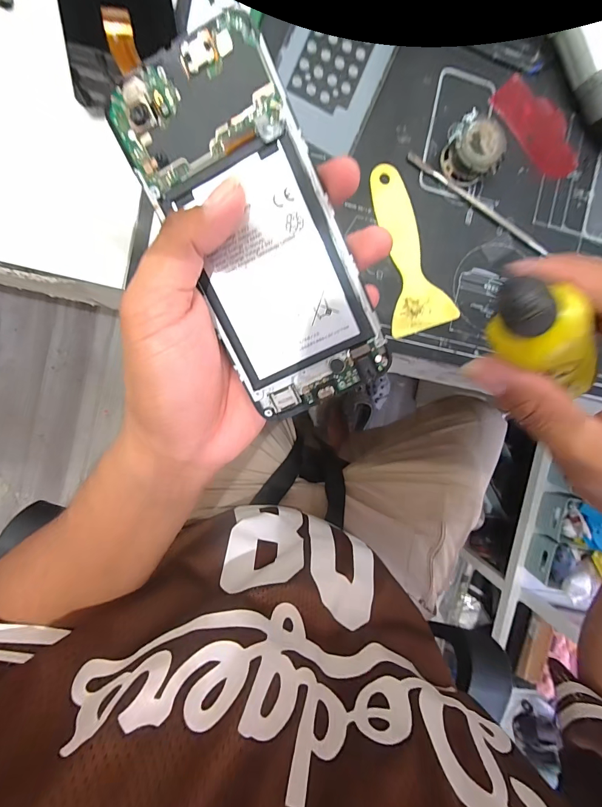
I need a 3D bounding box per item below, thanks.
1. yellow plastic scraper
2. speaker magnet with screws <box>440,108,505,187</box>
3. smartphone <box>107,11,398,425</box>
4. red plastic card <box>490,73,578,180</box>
[{"bbox_3d":[0.078,-0.116,0.268,0.047,0.008,0.122,-18,96,-6],"label":"yellow plastic scraper"},{"bbox_3d":[0.124,-0.183,0.256,0.042,0.023,0.035,34,89,-8],"label":"speaker magnet with screws"},{"bbox_3d":[-0.020,-0.073,0.162,0.070,0.004,0.157,-24,103,11],"label":"smartphone"},{"bbox_3d":[0.185,-0.214,0.274,0.084,0.004,0.040,44,88,-8],"label":"red plastic card"}]

